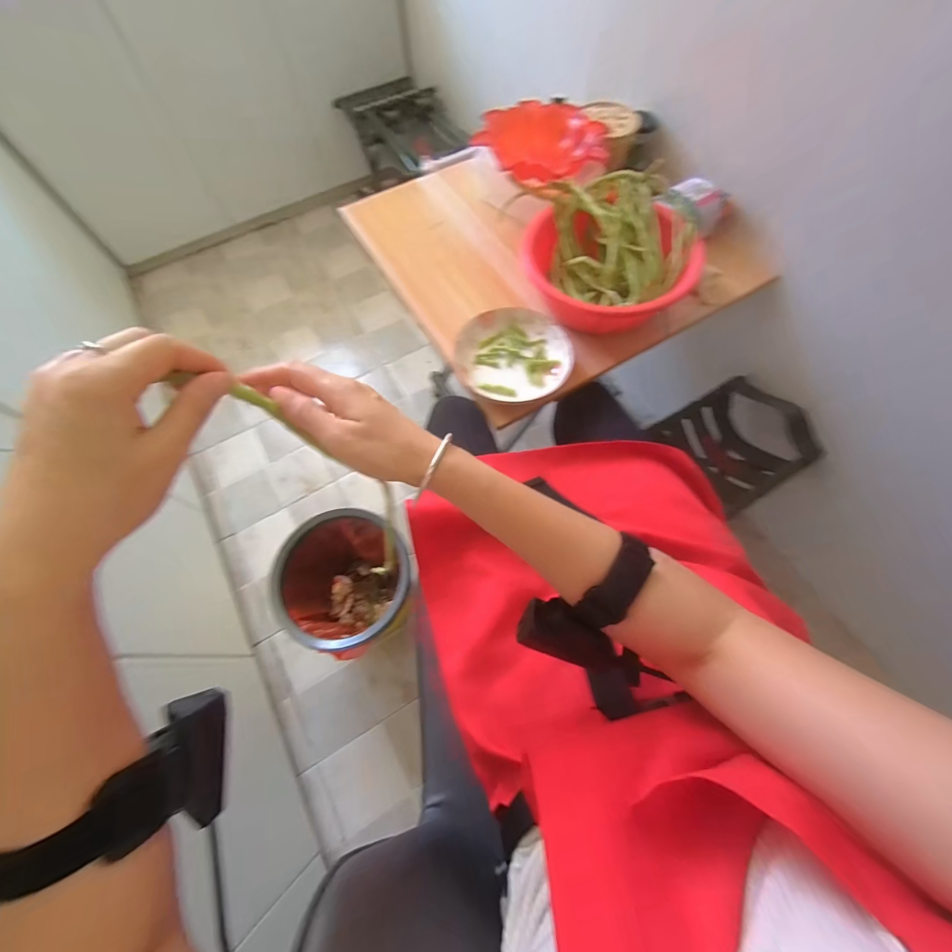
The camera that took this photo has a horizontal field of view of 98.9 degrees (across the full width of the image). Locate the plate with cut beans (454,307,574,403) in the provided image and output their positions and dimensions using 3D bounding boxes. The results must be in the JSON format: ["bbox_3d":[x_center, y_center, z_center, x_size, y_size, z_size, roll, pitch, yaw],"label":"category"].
[{"bbox_3d":[0.057,-0.190,0.643,0.169,0.033,0.165,-1,66,2],"label":"plate with cut beans"}]

